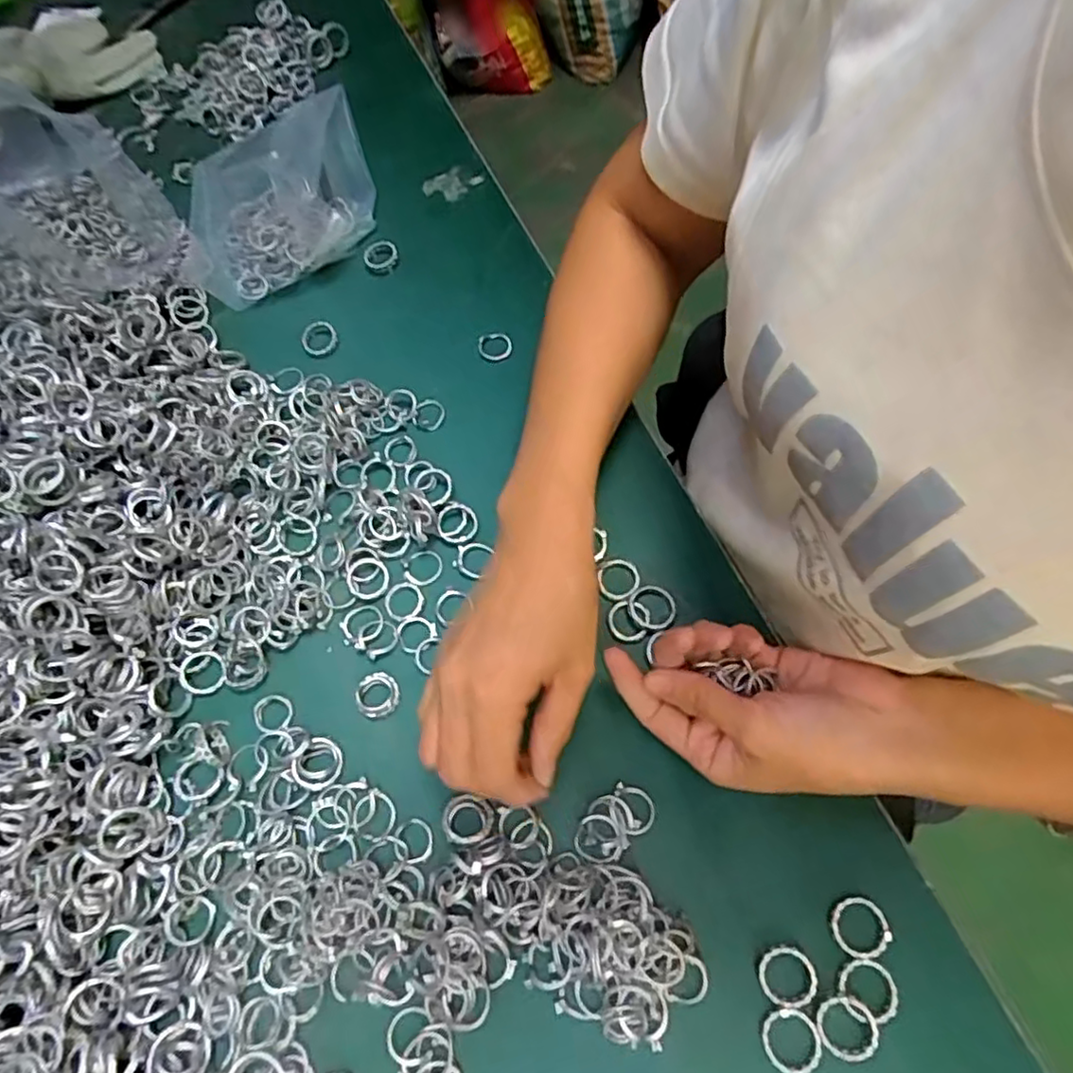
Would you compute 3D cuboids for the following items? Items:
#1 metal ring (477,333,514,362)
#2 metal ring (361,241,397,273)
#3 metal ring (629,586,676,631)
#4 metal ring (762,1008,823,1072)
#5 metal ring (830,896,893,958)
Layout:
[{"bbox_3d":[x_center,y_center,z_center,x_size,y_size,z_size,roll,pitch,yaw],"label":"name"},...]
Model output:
[{"bbox_3d":[-0.028,-0.126,0.437,0.023,0.004,0.020,-14,65,-3],"label":"metal ring"},{"bbox_3d":[-0.112,-0.201,0.478,0.024,0.011,0.028,-21,65,-6],"label":"metal ring"},{"bbox_3d":[0.062,0.039,0.358,0.025,0.005,0.024,-2,68,6],"label":"metal ring"},{"bbox_3d":[0.109,0.214,0.282,0.024,0.006,0.024,-1,65,3],"label":"metal ring"},{"bbox_3d":[0.144,0.173,0.295,0.024,0.007,0.023,-4,64,8],"label":"metal ring"}]

